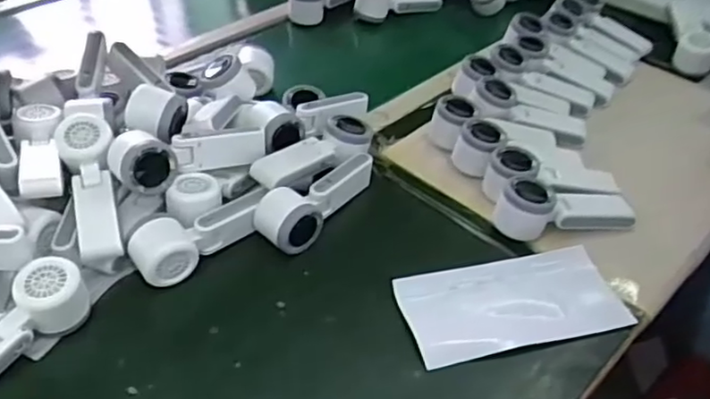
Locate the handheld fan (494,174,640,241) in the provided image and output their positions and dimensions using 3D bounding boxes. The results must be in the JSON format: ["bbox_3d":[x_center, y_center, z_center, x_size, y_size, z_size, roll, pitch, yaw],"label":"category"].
[{"bbox_3d":[0.239,0.013,0.753,0.155,0.067,0.069,-1,42,-7],"label":"handheld fan"}]

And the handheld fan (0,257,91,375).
[{"bbox_3d":[-0.309,0.126,0.573,0.056,0.050,0.168,29,59,24],"label":"handheld fan"}]

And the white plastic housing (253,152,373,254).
[{"bbox_3d":[-0.046,-0.001,0.735,0.062,0.053,0.163,26,46,21],"label":"white plastic housing"}]

